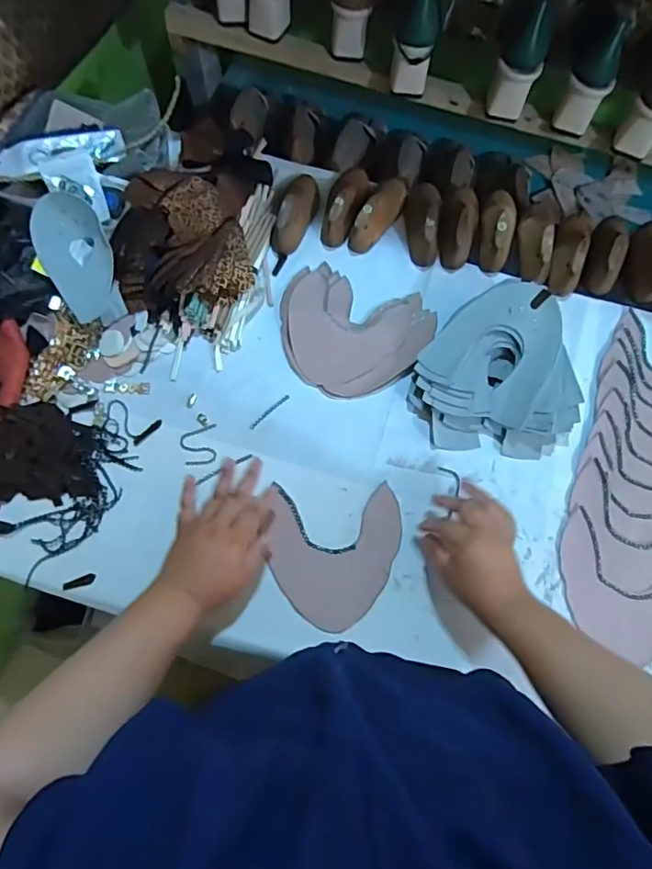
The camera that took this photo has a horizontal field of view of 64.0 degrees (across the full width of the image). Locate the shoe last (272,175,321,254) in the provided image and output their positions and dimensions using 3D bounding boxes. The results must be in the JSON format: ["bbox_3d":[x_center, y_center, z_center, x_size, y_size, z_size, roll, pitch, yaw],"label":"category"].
[{"bbox_3d":[-0.042,-0.327,0.749,0.057,0.050,0.132,13,72,4],"label":"shoe last"}]

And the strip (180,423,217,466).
[{"bbox_3d":[-0.155,0.016,0.653,0.047,0.005,0.050,-19,72,-7],"label":"strip"}]

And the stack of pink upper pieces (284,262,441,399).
[{"bbox_3d":[0.032,-0.138,0.709,0.203,0.014,0.173,20,72,6],"label":"stack of pink upper pieces"}]

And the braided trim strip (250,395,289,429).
[{"bbox_3d":[-0.073,-0.030,0.677,0.066,0.004,0.008,-43,77,-13],"label":"braided trim strip"}]

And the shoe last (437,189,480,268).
[{"bbox_3d":[0.193,-0.306,0.750,0.058,0.049,0.133,11,71,3],"label":"shoe last"}]

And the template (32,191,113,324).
[{"bbox_3d":[-0.323,-0.231,0.672,0.080,0.015,0.163,-19,92,-25],"label":"template"}]

